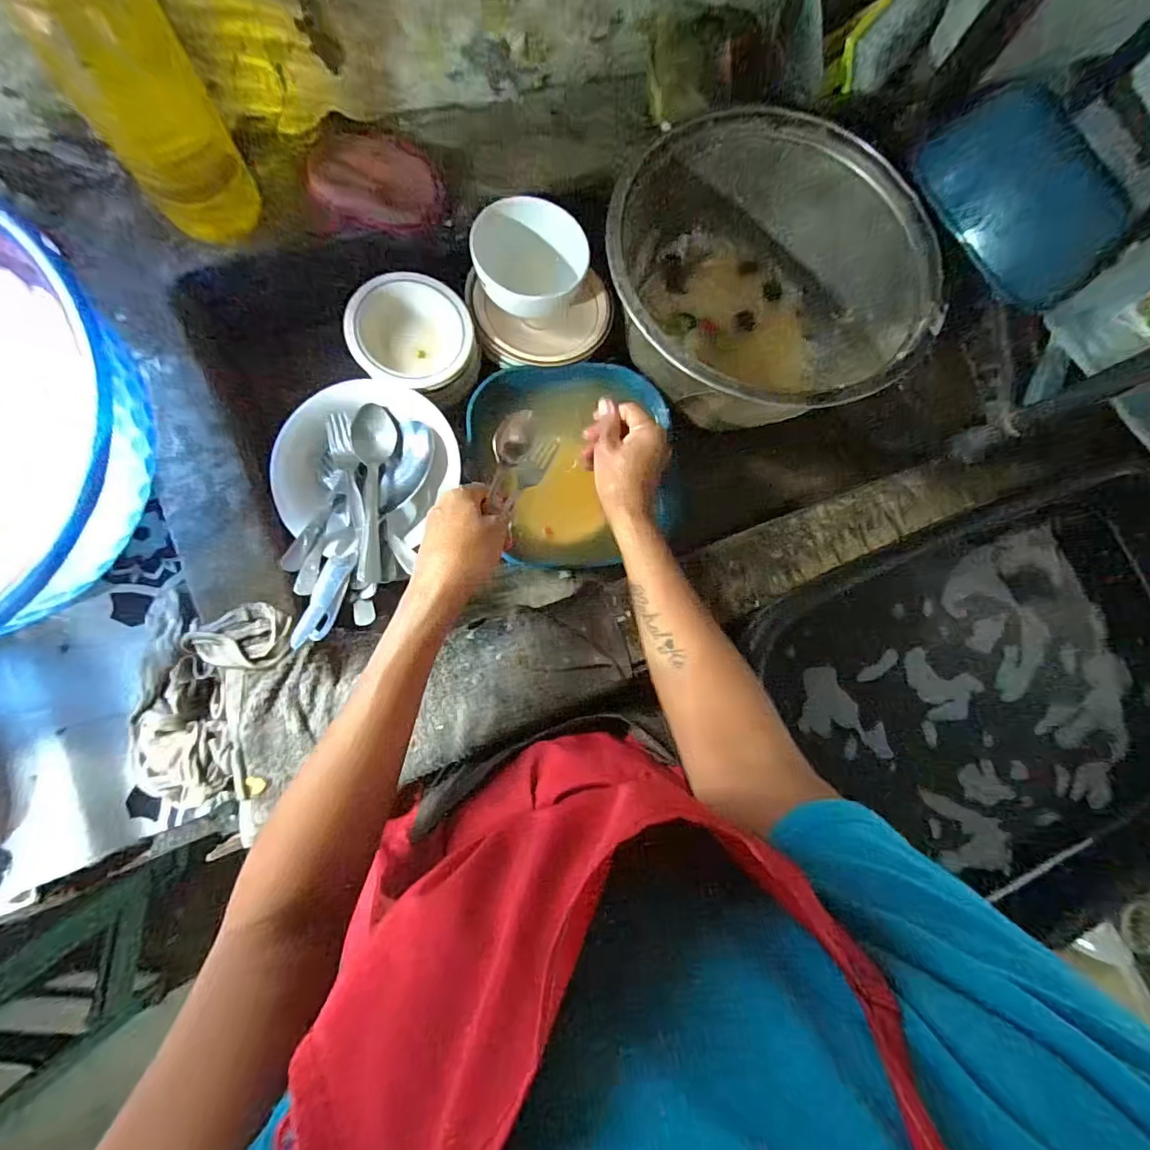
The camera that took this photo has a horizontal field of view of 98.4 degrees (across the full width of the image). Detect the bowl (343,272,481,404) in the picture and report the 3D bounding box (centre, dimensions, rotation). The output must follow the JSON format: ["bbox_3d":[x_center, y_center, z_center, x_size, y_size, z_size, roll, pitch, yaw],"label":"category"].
[{"bbox_3d":[-0.157,-0.234,0.497,0.114,0.058,0.108,1,84,-8],"label":"bowl"}]

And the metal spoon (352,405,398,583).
[{"bbox_3d":[-0.187,-0.078,0.459,0.039,0.013,0.177,-4,71,-8],"label":"metal spoon"}]

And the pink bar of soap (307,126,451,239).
[{"bbox_3d":[-0.183,-0.359,0.459,0.117,0.035,0.072,-10,86,-9],"label":"pink bar of soap"}]

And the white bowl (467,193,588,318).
[{"bbox_3d":[-0.044,-0.313,0.495,0.109,0.049,0.089,-8,85,-9],"label":"white bowl"}]

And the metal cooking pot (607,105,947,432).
[{"bbox_3d":[0.181,-0.294,0.520,0.301,0.153,0.292,1,84,-8],"label":"metal cooking pot"}]

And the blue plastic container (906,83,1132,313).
[{"bbox_3d":[0.398,-0.339,0.450,0.070,0.088,0.193,-35,90,-10],"label":"blue plastic container"}]

